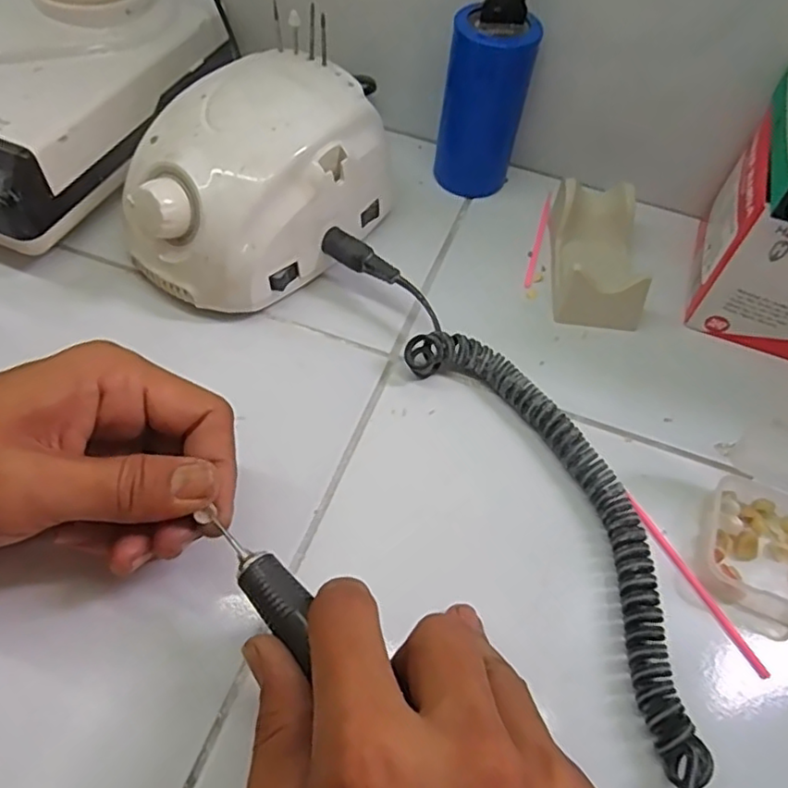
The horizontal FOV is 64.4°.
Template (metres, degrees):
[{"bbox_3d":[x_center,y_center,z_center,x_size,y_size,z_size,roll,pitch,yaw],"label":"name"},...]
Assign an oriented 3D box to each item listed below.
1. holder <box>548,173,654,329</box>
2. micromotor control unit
[{"bbox_3d":[0.124,-0.085,0.376,0.053,0.031,0.093,4,55,0],"label":"holder"},{"bbox_3d":[-0.078,-0.113,0.347,0.098,0.086,0.137,31,59,18],"label":"micromotor control unit"}]

